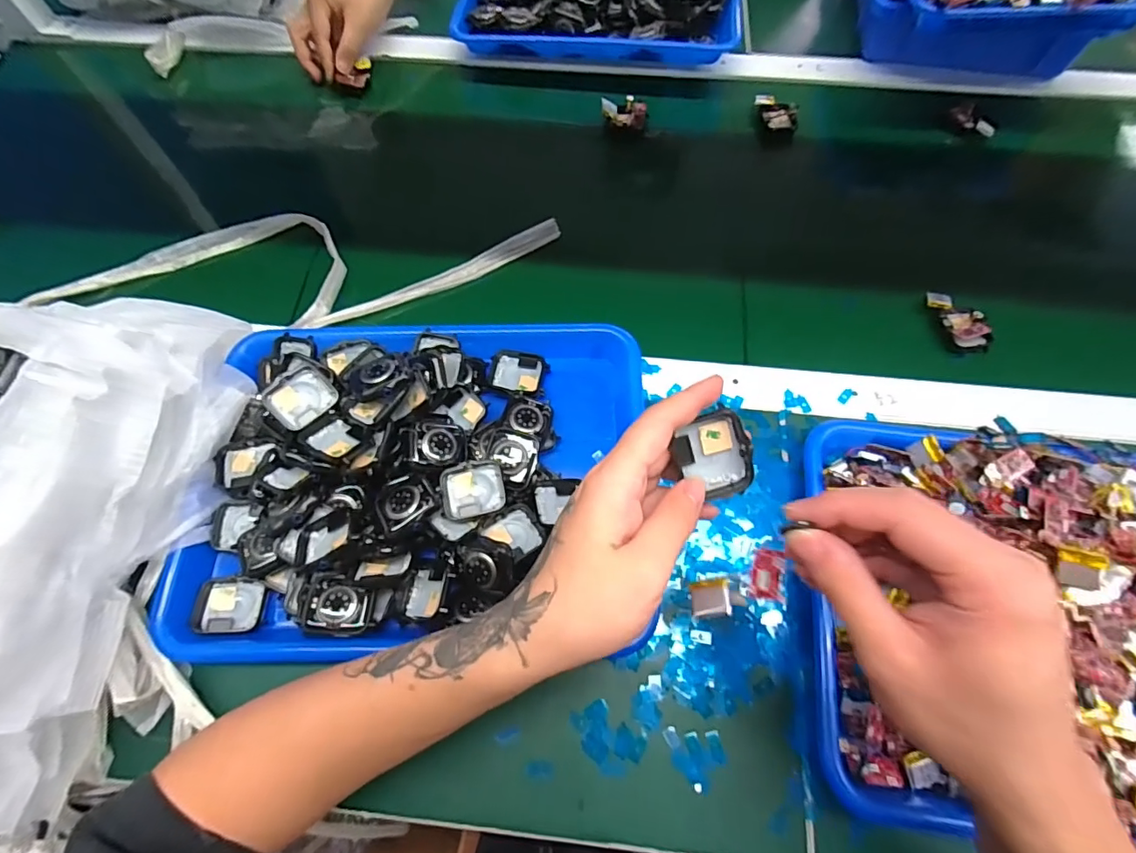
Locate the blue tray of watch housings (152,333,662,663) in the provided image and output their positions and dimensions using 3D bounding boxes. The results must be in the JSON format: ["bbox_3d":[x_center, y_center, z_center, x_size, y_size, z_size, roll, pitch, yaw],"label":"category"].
[{"bbox_3d":[-0.107,0.028,0.363,0.323,0.059,0.239,-3,66,0],"label":"blue tray of watch housings"}]

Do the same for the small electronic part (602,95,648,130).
[{"bbox_3d":[0.063,-0.350,0.562,0.050,0.019,0.028,3,66,2],"label":"small electronic part"}]

